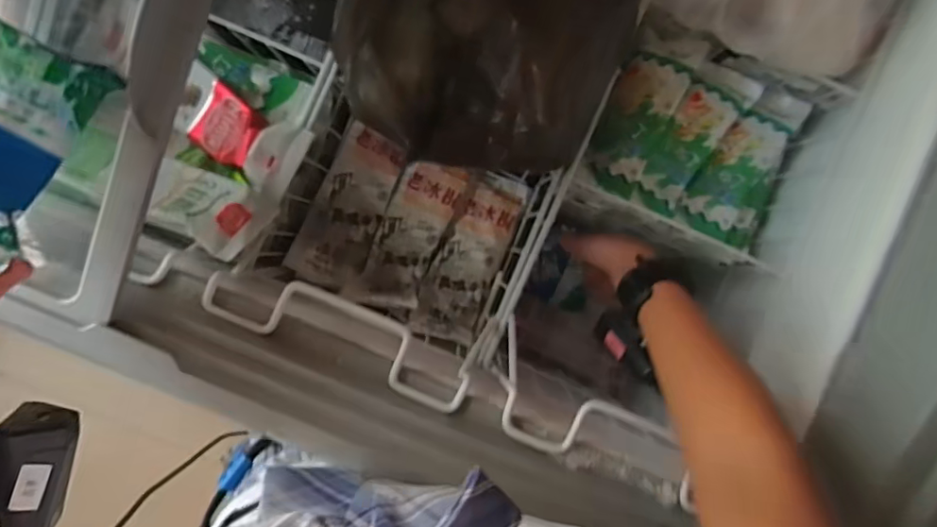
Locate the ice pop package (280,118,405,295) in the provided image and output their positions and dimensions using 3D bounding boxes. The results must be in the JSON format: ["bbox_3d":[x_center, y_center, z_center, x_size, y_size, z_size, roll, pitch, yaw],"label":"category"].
[{"bbox_3d":[-0.114,-0.056,0.531,0.066,0.015,0.157,22,77,-3],"label":"ice pop package"}]

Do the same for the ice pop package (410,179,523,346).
[{"bbox_3d":[0.001,-0.002,0.535,0.063,0.018,0.160,23,76,-3],"label":"ice pop package"}]

